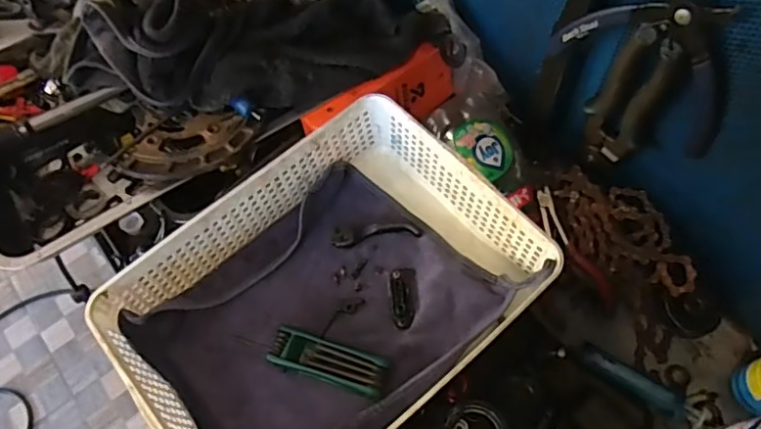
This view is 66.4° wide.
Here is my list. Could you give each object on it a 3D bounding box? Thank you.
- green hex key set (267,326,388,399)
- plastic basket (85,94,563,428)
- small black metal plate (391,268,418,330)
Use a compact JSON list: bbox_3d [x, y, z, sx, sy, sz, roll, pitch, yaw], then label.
[{"bbox_3d":[-0.046,0.130,0.513,0.102,0.013,0.033,16,64,10],"label":"green hex key set"},{"bbox_3d":[-0.047,0.078,0.525,0.331,0.099,0.243,-37,67,-16],"label":"plastic basket"},{"bbox_3d":[0.023,0.077,0.544,0.023,0.004,0.059,-1,62,2],"label":"small black metal plate"}]

